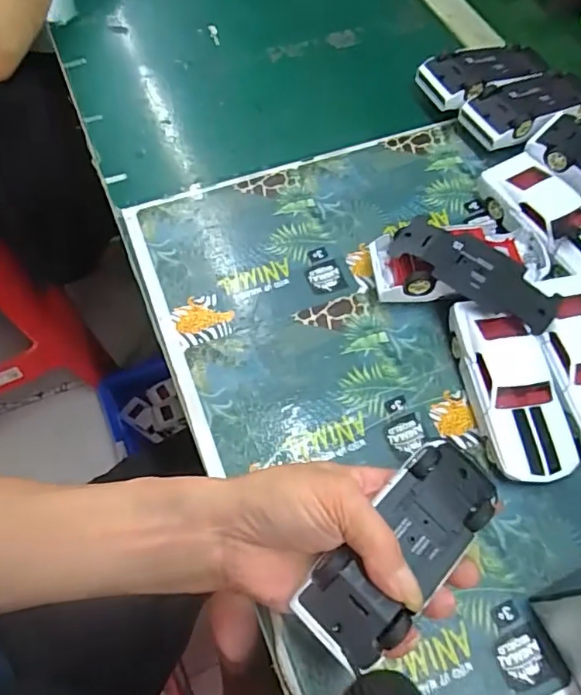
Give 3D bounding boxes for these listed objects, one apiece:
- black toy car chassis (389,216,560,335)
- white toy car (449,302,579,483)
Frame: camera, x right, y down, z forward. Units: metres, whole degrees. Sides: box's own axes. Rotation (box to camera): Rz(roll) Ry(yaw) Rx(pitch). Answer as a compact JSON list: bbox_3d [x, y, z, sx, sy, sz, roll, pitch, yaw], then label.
[{"bbox_3d":[0.133,-0.056,0.393,0.122,0.013,0.045,32,66,14],"label":"black toy car chassis"},{"bbox_3d":[0.147,0.027,0.370,0.054,0.038,0.125,-11,63,-7],"label":"white toy car"}]

